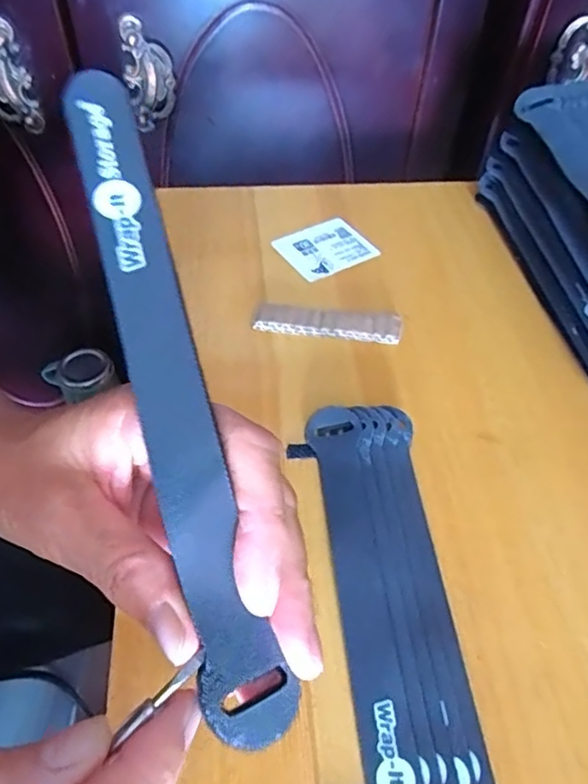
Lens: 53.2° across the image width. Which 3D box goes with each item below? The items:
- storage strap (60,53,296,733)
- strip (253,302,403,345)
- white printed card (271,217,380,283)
[{"bbox_3d":[-0.036,-0.005,0.166,0.021,0.009,0.194,-13,77,-14],"label":"storage strap"},{"bbox_3d":[0.021,-0.040,0.347,0.085,0.010,0.020,5,50,1],"label":"strip"},{"bbox_3d":[0.022,-0.099,0.399,0.058,0.004,0.047,-26,57,-23],"label":"white printed card"}]

